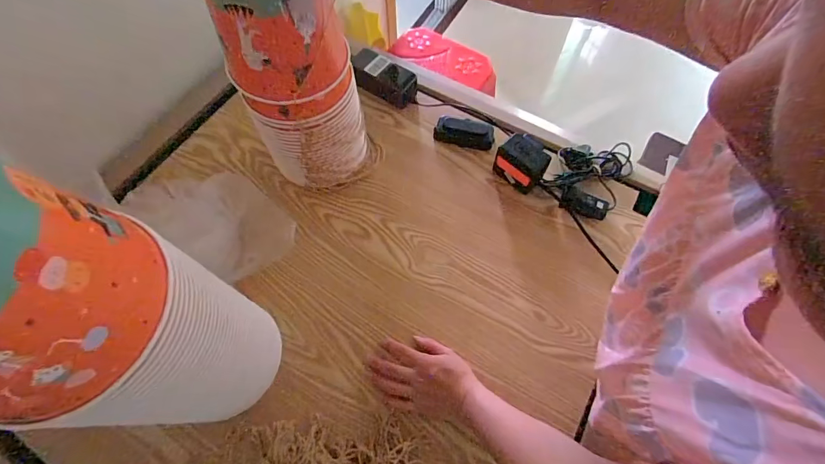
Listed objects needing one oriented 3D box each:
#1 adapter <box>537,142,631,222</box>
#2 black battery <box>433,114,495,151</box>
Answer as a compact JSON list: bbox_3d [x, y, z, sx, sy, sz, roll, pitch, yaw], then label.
[{"bbox_3d":[0.312,-0.110,0.670,0.118,0.049,0.183,31,67,12],"label":"adapter"},{"bbox_3d":[0.094,-0.181,0.707,0.105,0.024,0.048,14,65,5],"label":"black battery"}]

